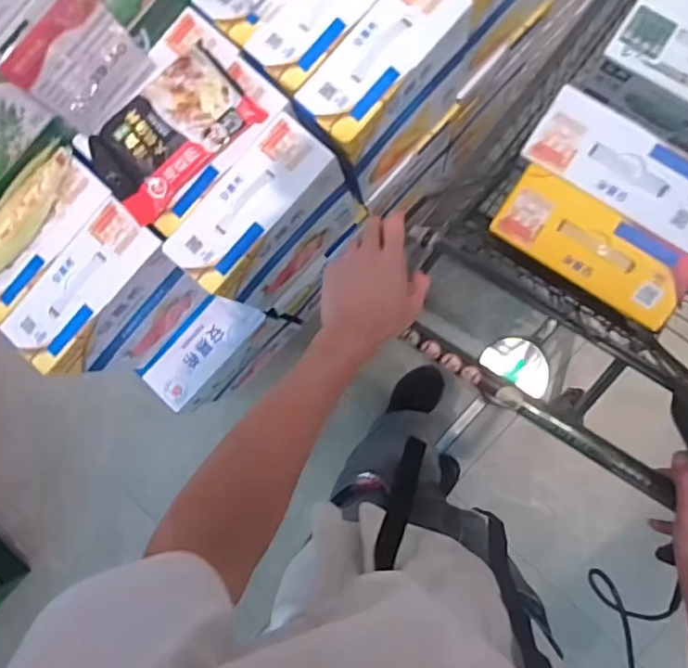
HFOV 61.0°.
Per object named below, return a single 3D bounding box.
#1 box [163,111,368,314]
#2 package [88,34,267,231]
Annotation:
[{"bbox_3d":[-0.122,-0.185,1.035,0.107,0.344,0.279,43,90,8],"label":"box"},{"bbox_3d":[-0.263,-0.304,0.872,0.245,0.043,0.166,-41,82,1],"label":"package"}]

